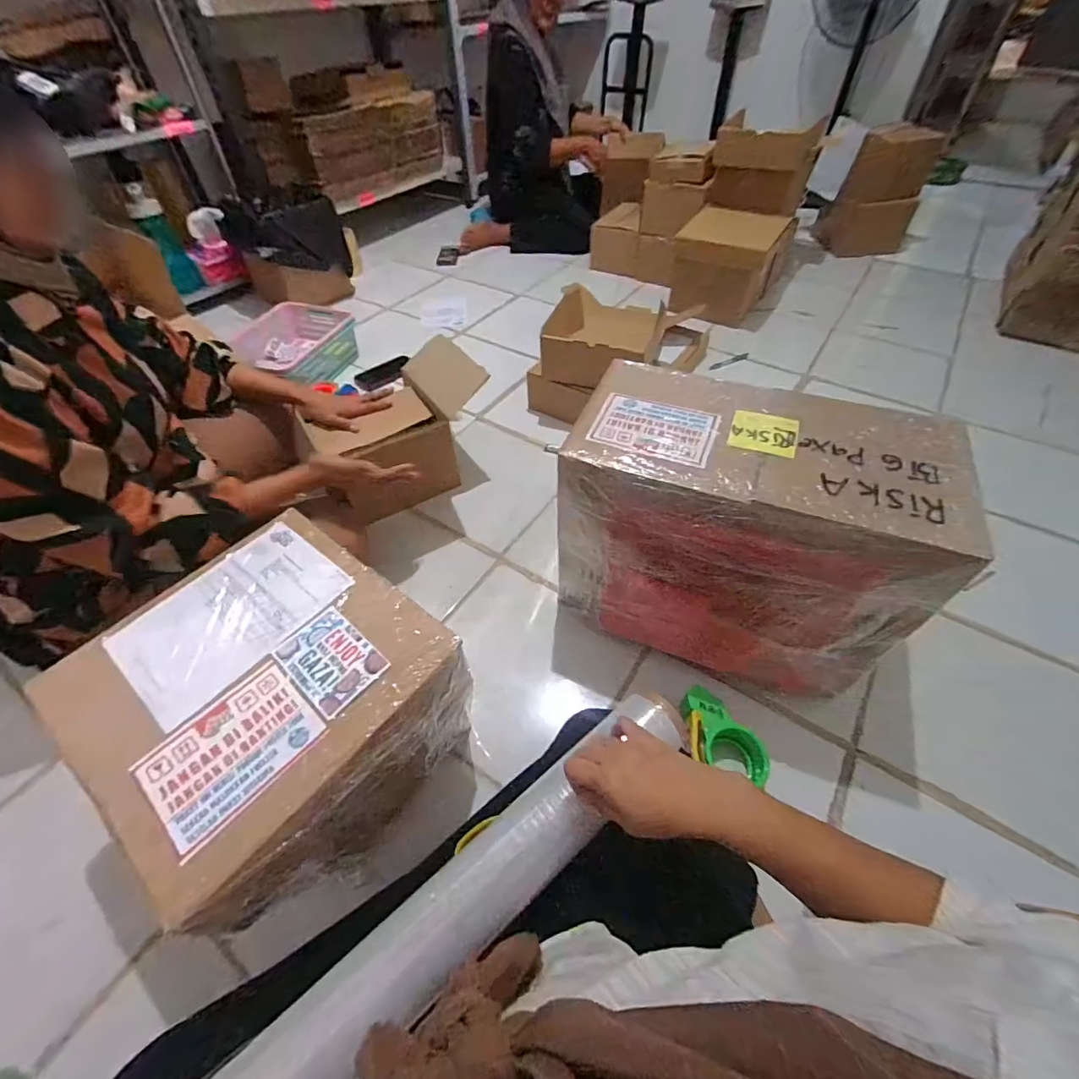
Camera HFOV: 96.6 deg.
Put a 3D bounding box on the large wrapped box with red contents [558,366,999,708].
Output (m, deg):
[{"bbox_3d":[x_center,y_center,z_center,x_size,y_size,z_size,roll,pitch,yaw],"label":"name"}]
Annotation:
[{"bbox_3d":[0.258,-0.013,0.671,0.430,0.320,0.231,18,53,15],"label":"large wrapped box with red contents"}]

